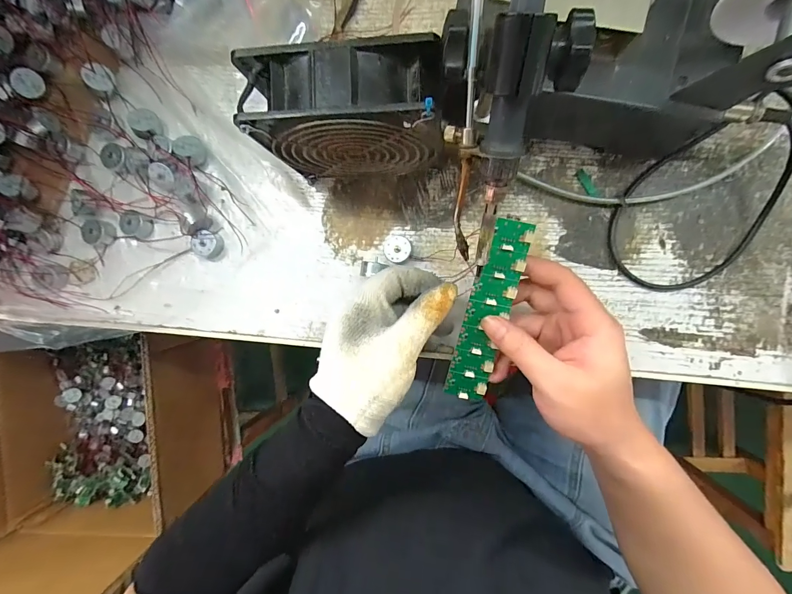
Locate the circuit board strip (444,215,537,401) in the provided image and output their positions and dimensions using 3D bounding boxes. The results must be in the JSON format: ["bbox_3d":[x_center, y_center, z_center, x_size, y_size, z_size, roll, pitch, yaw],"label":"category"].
[{"bbox_3d":[0.066,0.013,0.258,0.030,0.005,0.137,15,108,6],"label":"circuit board strip"}]

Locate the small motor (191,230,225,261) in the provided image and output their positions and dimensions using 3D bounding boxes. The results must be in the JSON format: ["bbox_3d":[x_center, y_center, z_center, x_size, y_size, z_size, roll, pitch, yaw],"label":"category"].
[{"bbox_3d":[-0.171,-0.047,0.325,0.021,0.015,0.025,13,94,6],"label":"small motor"}]

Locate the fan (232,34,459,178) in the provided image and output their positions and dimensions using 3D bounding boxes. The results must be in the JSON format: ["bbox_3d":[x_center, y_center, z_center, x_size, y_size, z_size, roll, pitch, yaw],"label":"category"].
[{"bbox_3d":[-0.028,-0.119,0.256,0.121,0.119,0.051,1,94,6],"label":"fan"}]

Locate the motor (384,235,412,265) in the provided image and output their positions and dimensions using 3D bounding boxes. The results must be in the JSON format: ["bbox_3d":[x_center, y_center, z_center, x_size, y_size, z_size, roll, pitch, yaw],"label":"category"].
[{"bbox_3d":[0.002,-0.041,0.310,0.023,0.014,0.023,0,92,7],"label":"motor"}]

